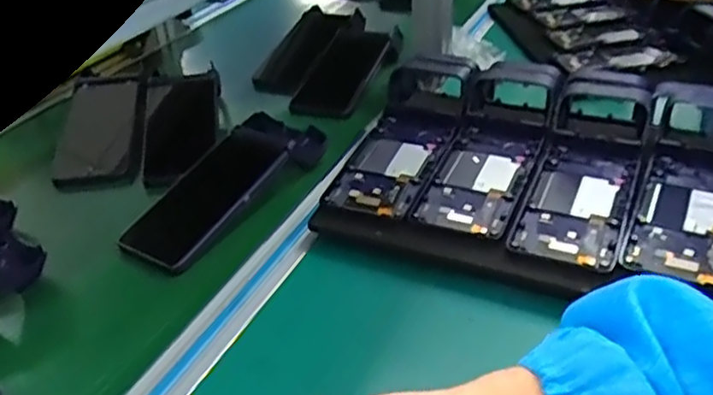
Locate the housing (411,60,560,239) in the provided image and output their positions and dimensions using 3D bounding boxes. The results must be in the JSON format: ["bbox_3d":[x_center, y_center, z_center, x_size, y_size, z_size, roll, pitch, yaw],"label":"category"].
[{"bbox_3d":[0.134,-0.068,0.625,0.081,0.041,0.272,13,38,19],"label":"housing"}]

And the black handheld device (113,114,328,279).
[{"bbox_3d":[-0.125,-0.006,0.625,0.097,0.048,0.224,22,42,29],"label":"black handheld device"}]

